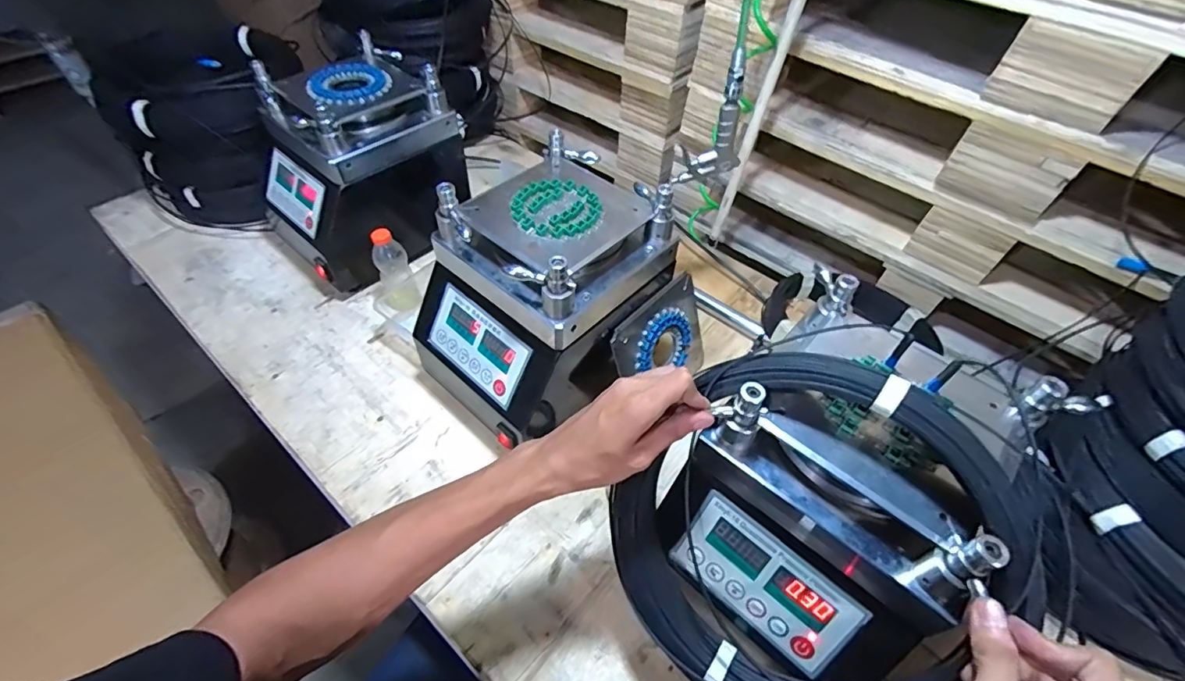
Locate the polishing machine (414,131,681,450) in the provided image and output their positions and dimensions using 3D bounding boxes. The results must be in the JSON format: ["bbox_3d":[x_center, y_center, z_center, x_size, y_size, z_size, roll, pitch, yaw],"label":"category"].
[{"bbox_3d":[-0.063,-0.050,0.658,0.277,0.285,0.211,-35,60,-26],"label":"polishing machine"}]

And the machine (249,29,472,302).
[{"bbox_3d":[-0.391,-0.295,0.856,0.305,0.278,0.250,-35,60,-26],"label":"machine"}]

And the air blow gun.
[{"bbox_3d":[0.163,-0.286,0.666,0.091,0.163,0.024,-14,53,-12],"label":"air blow gun"}]

